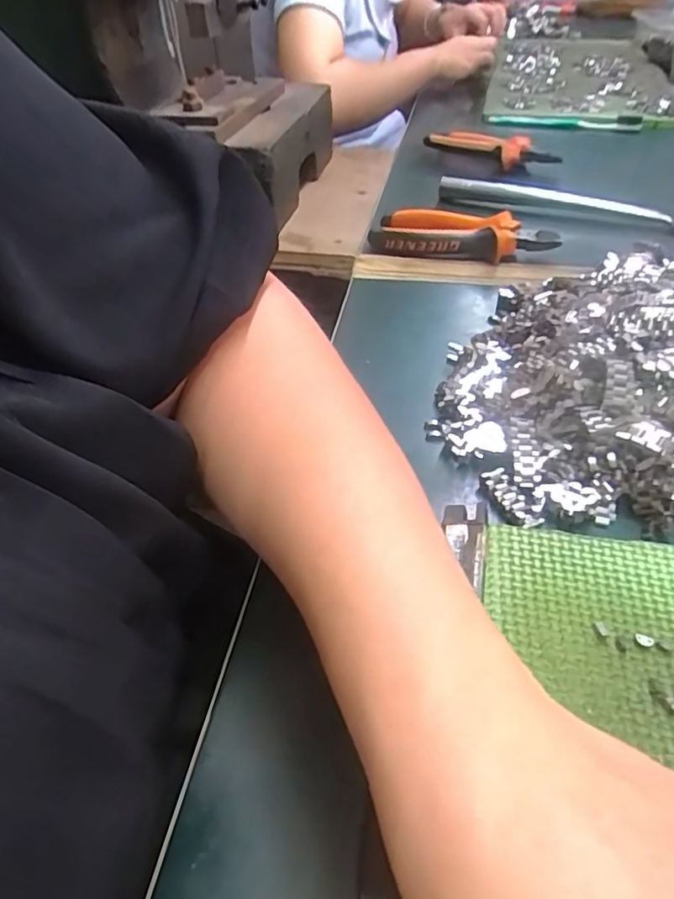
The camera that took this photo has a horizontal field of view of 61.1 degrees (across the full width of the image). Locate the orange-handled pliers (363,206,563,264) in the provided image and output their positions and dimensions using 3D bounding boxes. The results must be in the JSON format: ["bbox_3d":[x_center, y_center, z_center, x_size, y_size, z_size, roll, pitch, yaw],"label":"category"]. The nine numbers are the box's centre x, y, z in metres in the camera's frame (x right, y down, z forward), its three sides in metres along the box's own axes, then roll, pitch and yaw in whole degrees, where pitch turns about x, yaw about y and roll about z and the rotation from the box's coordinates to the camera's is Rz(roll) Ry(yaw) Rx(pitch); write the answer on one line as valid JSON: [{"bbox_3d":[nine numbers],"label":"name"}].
[{"bbox_3d":[0.105,-0.180,0.477,0.147,0.027,0.052,14,46,16],"label":"orange-handled pliers"}]

